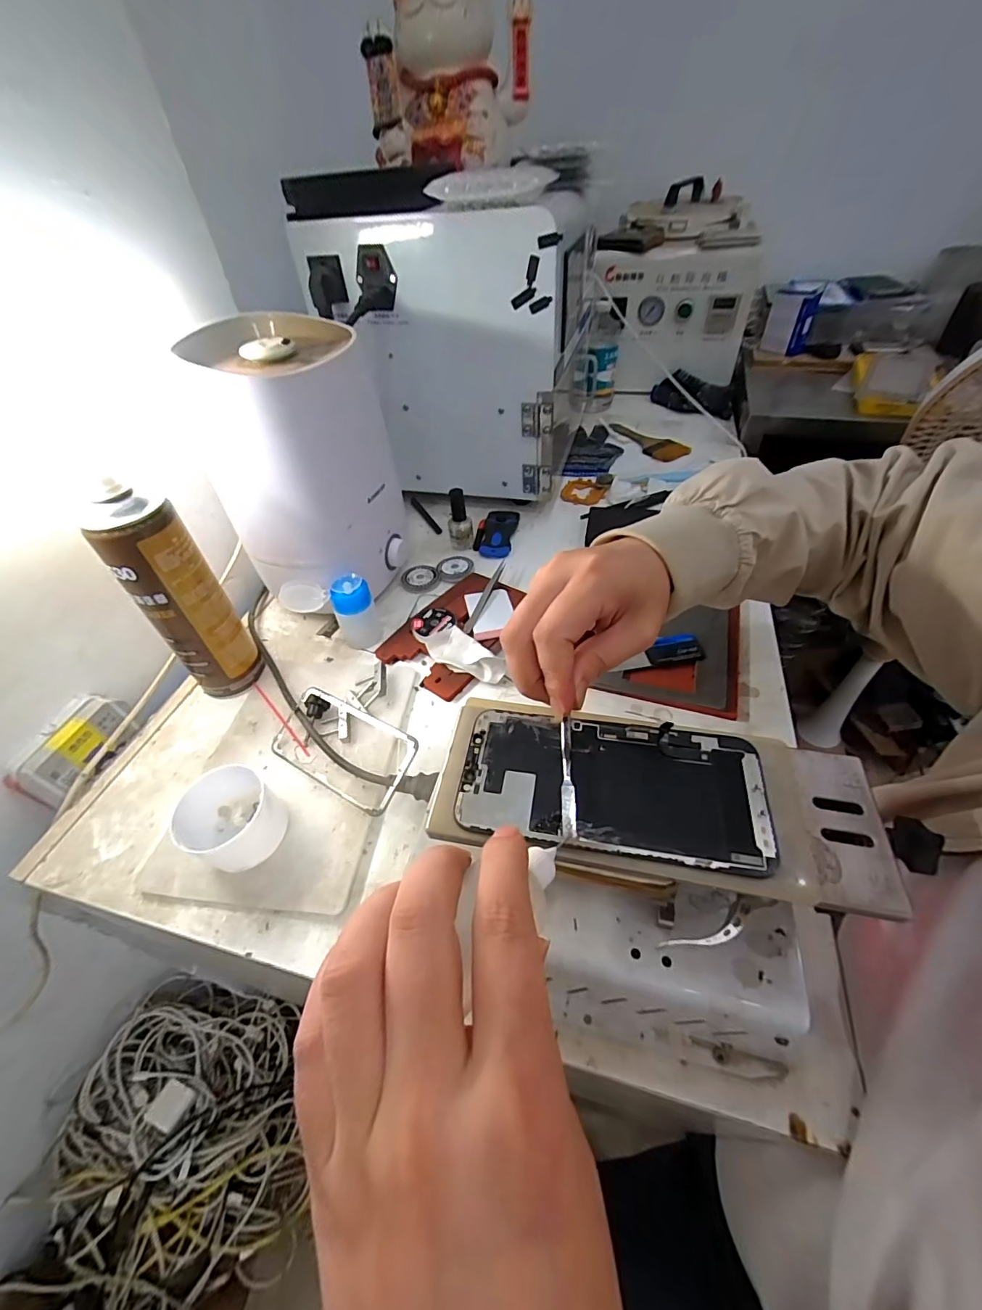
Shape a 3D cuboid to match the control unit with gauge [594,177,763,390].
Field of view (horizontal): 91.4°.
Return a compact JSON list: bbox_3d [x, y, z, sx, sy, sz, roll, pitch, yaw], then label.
[{"bbox_3d":[0.341,-0.684,0.932,0.264,0.282,0.224,4,47,9],"label":"control unit with gauge"}]

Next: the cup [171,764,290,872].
[{"bbox_3d":[-0.202,0.123,0.370,0.074,0.049,0.070,-3,46,3],"label":"cup"}]

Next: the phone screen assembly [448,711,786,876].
[{"bbox_3d":[0.058,0.061,0.235,0.142,0.004,0.067,6,47,10],"label":"phone screen assembly"}]

